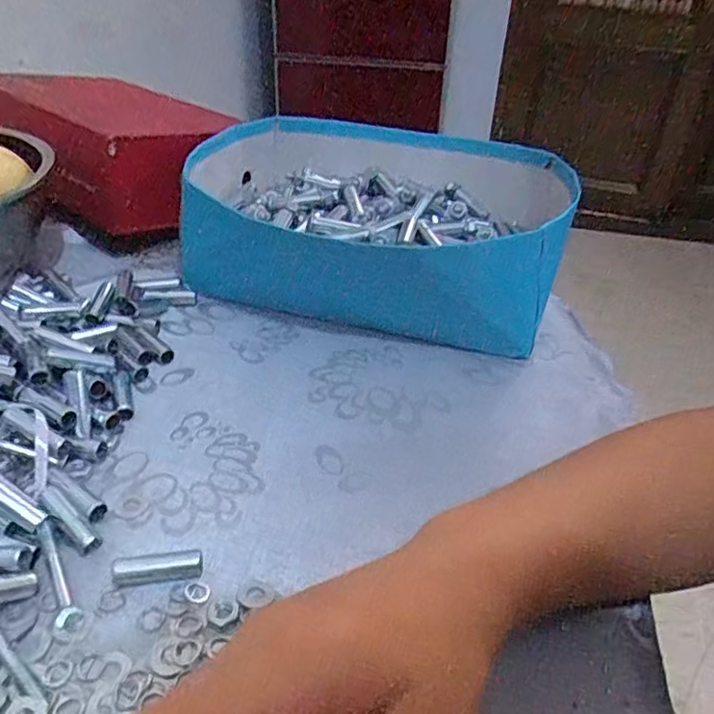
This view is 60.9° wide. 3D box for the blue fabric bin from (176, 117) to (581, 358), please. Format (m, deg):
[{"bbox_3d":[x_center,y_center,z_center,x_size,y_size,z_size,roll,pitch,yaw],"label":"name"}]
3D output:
[{"bbox_3d":[0.019,-0.117,0.519,0.283,0.095,0.217,11,36,11],"label":"blue fabric bin"}]

